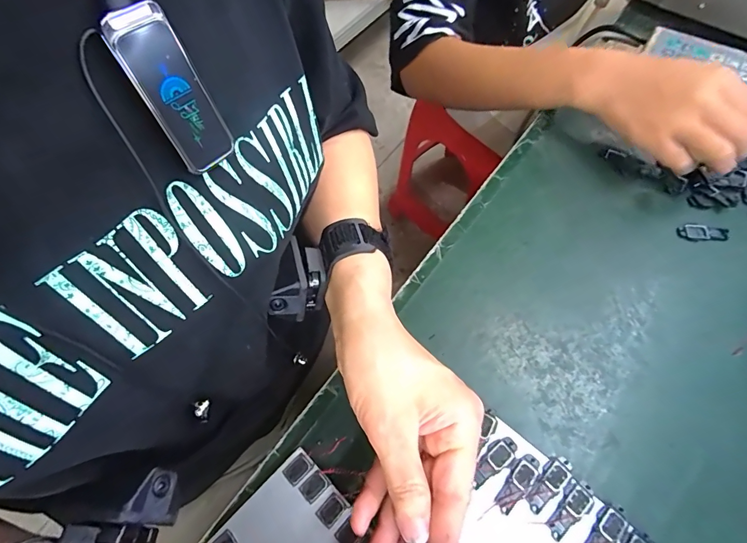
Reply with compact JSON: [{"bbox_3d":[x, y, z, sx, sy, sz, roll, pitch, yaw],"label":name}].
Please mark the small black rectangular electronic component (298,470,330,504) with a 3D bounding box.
[{"bbox_3d":[-0.039,0.140,0.265,0.017,0.004,0.013,-40,70,-18],"label":"small black rectangular electronic component"}]

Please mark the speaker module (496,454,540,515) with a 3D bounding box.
[{"bbox_3d":[0.095,0.139,0.267,0.014,0.004,0.040,39,69,18],"label":"speaker module"}]

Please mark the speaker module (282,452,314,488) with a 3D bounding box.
[{"bbox_3d":[-0.050,0.131,0.271,0.018,0.004,0.013,-40,64,-22],"label":"speaker module"}]

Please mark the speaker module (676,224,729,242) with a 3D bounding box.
[{"bbox_3d":[0.287,-0.033,0.354,0.041,0.004,0.015,4,63,2],"label":"speaker module"}]

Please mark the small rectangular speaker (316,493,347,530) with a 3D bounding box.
[{"bbox_3d":[-0.027,0.152,0.258,0.013,0.004,0.018,40,70,18],"label":"small rectangular speaker"}]

